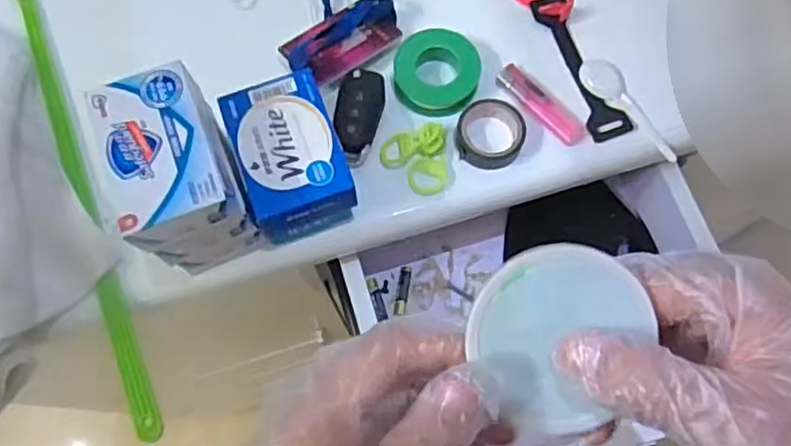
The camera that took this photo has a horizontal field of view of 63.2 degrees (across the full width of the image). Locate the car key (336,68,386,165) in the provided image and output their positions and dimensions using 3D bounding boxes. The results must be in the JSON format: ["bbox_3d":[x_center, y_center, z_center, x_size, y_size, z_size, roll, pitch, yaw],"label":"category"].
[{"bbox_3d":[-0.029,-0.081,0.488,0.034,0.016,0.075,7,72,2],"label":"car key"}]

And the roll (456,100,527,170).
[{"bbox_3d":[0.072,-0.067,0.487,0.051,0.019,0.050,0,72,0],"label":"roll"}]

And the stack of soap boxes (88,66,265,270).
[{"bbox_3d":[-0.136,-0.029,0.417,0.067,0.101,0.101,-22,73,-7],"label":"stack of soap boxes"}]

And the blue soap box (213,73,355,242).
[{"bbox_3d":[-0.072,-0.043,0.444,0.067,0.058,0.097,-20,73,-6],"label":"blue soap box"}]

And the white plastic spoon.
[{"bbox_3d":[0.187,-0.092,0.503,0.027,0.008,0.102,-40,76,-12],"label":"white plastic spoon"}]

